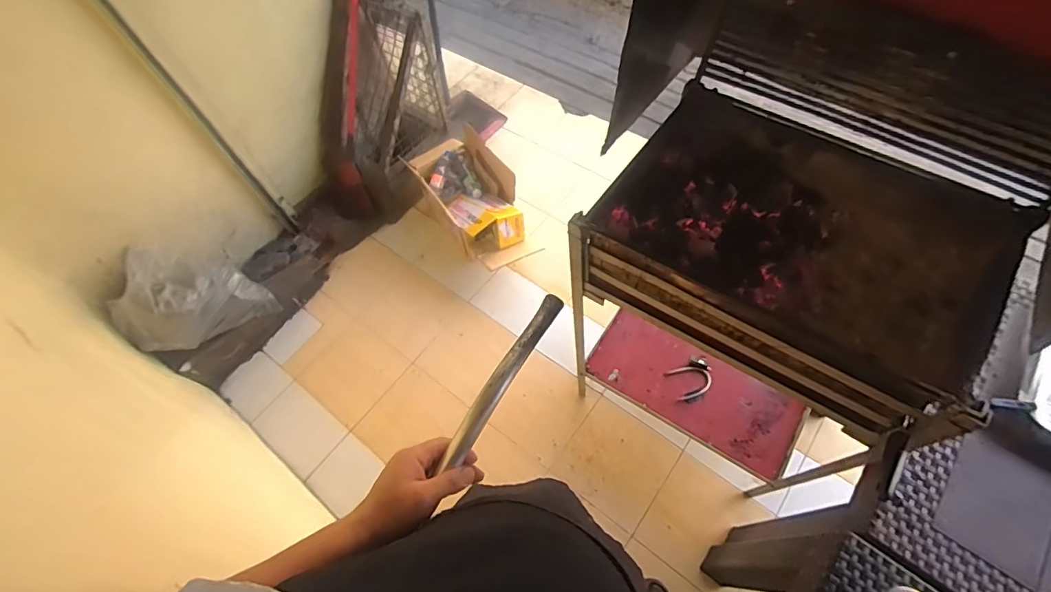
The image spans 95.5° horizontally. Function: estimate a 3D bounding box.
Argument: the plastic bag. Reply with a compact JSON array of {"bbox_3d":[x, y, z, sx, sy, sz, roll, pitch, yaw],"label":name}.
[{"bbox_3d":[-0.974,0.028,1.402,0.234,0.303,0.317,17,64,14],"label":"plastic bag"}]

